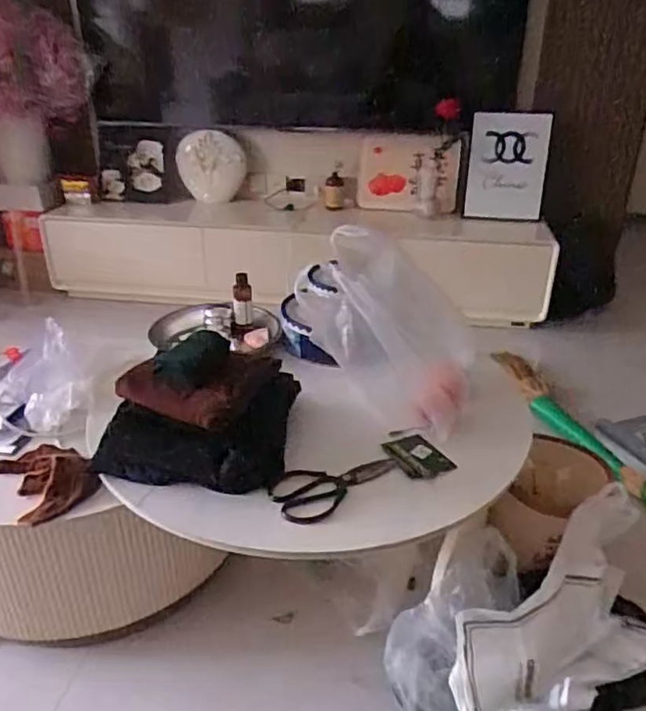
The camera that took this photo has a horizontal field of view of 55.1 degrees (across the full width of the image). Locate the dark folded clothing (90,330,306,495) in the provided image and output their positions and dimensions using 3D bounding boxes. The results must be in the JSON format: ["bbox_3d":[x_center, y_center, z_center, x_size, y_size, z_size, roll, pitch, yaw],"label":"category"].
[{"bbox_3d":[-0.190,0.081,0.937,0.278,0.190,0.147,2,29,3],"label":"dark folded clothing"}]

